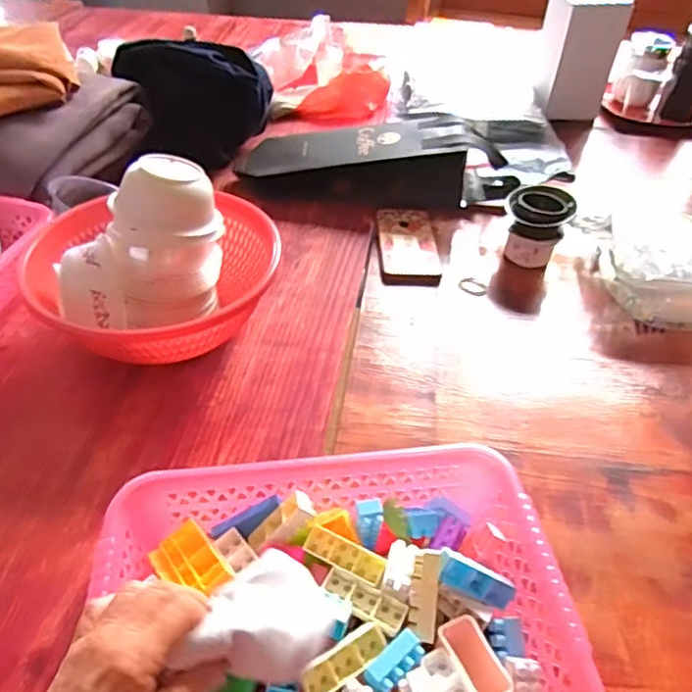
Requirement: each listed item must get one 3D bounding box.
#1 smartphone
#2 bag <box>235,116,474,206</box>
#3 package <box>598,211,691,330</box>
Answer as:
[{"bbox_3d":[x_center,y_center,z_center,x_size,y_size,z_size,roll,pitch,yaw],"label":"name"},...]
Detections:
[{"bbox_3d":[0.083,-0.141,0.826,0.081,0.012,0.170,1,43,-2],"label":"smartphone"},{"bbox_3d":[0.015,-0.270,0.895,0.347,0.093,0.126,3,43,0],"label":"bag"},{"bbox_3d":[0.423,-0.100,0.759,0.190,0.068,0.192,7,43,4],"label":"package"}]

